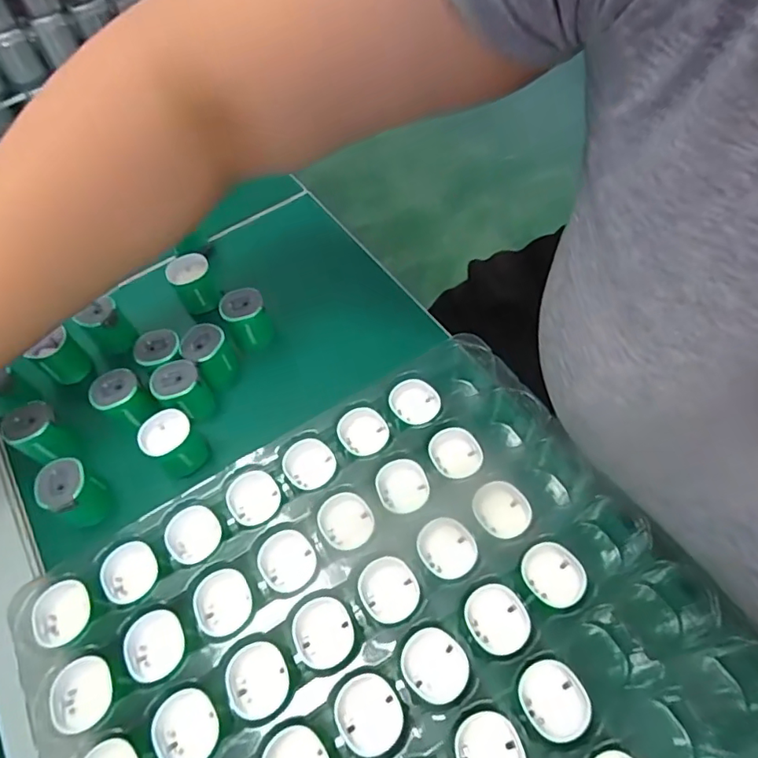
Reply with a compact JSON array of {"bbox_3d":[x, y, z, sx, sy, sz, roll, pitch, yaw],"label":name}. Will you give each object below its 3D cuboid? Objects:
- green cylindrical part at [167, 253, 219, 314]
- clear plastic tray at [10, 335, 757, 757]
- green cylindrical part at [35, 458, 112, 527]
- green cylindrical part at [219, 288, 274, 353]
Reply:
[{"bbox_3d":[-0.139,-0.071,0.399,0.029,0.035,0.029,-2,56,2],"label":"green cylindrical part"},{"bbox_3d":[0.024,0.158,0.244,0.298,0.046,0.320,-29,59,-16],"label":"clear plastic tray"},{"bbox_3d":[-0.180,0.069,0.317,0.027,0.037,0.027,-2,56,2],"label":"green cylindrical part"},{"bbox_3d":[-0.092,-0.042,0.372,0.029,0.032,0.029,-2,56,2],"label":"green cylindrical part"}]

